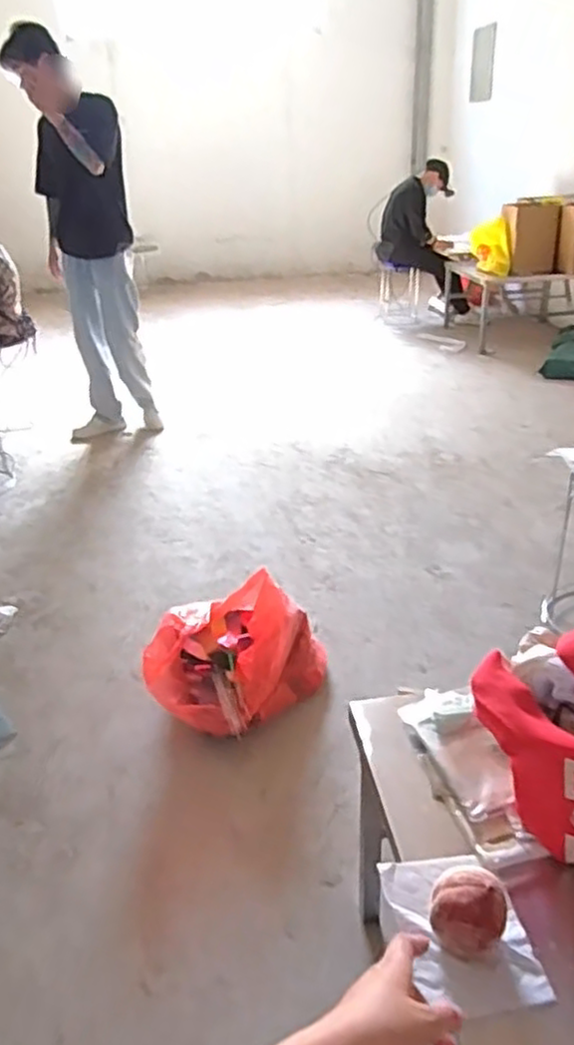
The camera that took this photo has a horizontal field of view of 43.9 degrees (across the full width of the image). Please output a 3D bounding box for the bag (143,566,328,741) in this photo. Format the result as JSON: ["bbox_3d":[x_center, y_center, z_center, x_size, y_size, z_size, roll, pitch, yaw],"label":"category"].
[{"bbox_3d":[-0.124,0.314,1.680,0.370,0.228,0.322,5,29,15],"label":"bag"}]

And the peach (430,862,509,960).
[{"bbox_3d":[0.192,0.401,0.744,0.071,0.076,0.091,11,31,25],"label":"peach"}]

